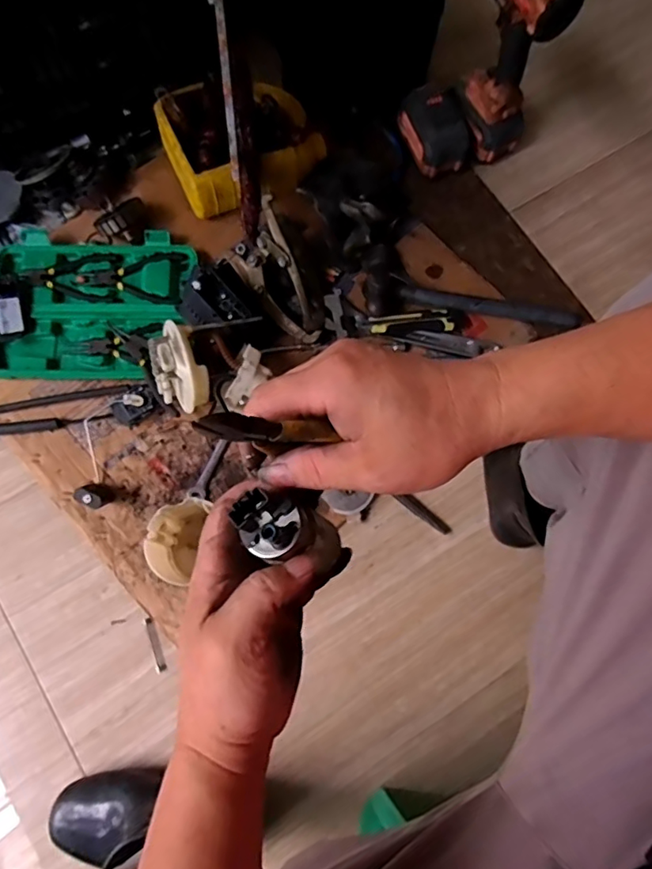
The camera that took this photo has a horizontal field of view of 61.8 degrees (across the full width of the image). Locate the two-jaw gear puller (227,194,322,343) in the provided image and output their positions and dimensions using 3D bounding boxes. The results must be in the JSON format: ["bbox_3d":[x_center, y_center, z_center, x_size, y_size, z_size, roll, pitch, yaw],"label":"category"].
[{"bbox_3d":[-0.076,-0.221,0.776,0.079,0.087,0.191,-23,79,-8],"label":"two-jaw gear puller"}]

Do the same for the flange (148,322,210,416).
[{"bbox_3d":[-0.193,-0.080,0.716,0.067,0.120,0.115,-27,79,-9],"label":"flange"}]

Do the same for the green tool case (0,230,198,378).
[{"bbox_3d":[-0.341,-0.192,0.788,0.289,0.034,0.227,1,76,-3],"label":"green tool case"}]

